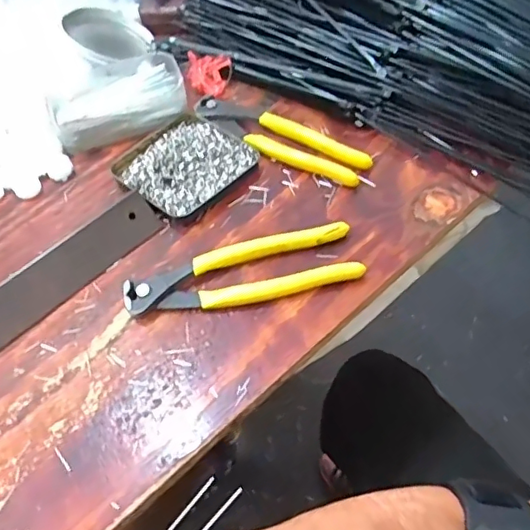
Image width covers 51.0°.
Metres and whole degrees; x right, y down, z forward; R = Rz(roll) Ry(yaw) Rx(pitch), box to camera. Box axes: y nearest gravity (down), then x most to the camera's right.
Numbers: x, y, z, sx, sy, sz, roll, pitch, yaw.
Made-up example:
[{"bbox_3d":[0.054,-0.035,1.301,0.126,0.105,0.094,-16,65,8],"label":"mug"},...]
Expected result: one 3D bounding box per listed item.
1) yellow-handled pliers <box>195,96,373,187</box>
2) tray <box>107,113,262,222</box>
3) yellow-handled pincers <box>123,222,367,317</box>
[{"bbox_3d":[0.012,-0.108,0.466,0.158,0.011,0.035,28,62,21],"label":"yellow-handled pliers"},{"bbox_3d":[-0.069,-0.085,0.467,0.096,0.011,0.094,36,65,25],"label":"tray"},{"bbox_3d":[-0.016,0.007,0.397,0.164,0.014,0.045,-12,55,-5],"label":"yellow-handled pincers"}]

